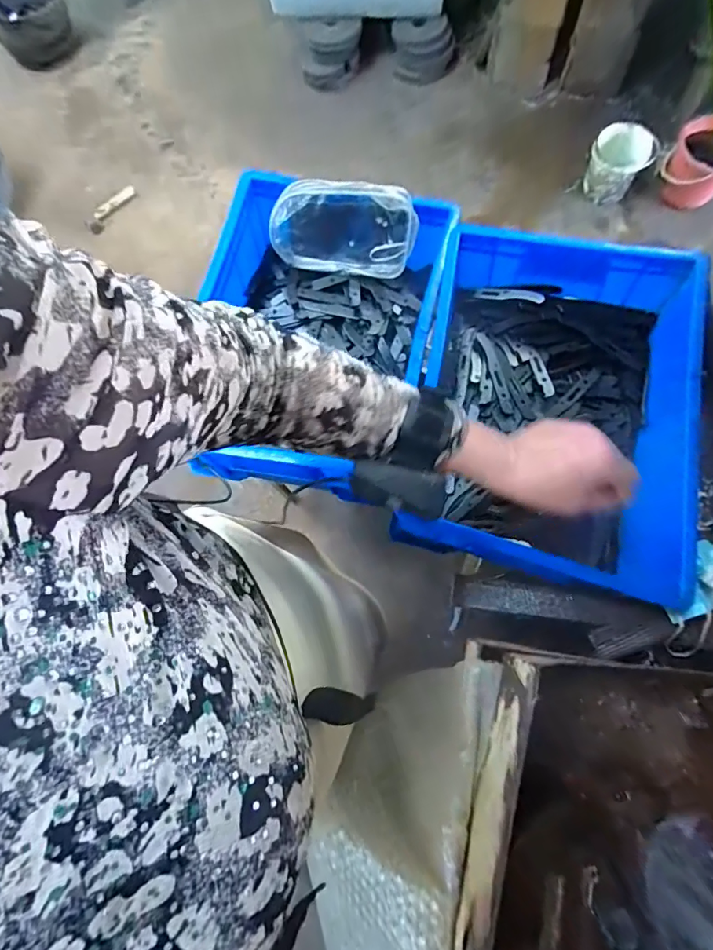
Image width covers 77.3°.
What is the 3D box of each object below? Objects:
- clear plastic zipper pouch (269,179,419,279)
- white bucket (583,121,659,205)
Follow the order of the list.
[{"bbox_3d":[-0.017,-0.340,0.628,0.195,0.123,0.041,5,64,3],"label":"clear plastic zipper pouch"},{"bbox_3d":[0.862,-1.026,1.465,0.170,0.187,0.180,0,64,0],"label":"white bucket"}]

